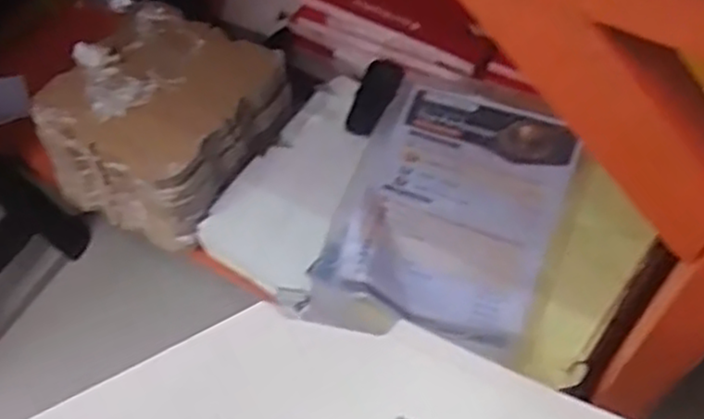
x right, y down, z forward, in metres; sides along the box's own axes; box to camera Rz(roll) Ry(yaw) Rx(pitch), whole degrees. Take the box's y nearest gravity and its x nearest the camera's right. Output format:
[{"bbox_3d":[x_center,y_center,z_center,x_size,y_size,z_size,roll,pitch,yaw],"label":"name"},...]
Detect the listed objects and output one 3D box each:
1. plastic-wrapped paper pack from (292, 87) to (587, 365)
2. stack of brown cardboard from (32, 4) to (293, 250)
[{"bbox_3d":[0.102,0.006,0.801,0.222,0.025,0.320,17,62,14],"label":"plastic-wrapped paper pack"},{"bbox_3d":[-0.255,-0.118,0.997,0.254,0.124,0.281,27,65,19],"label":"stack of brown cardboard"}]

